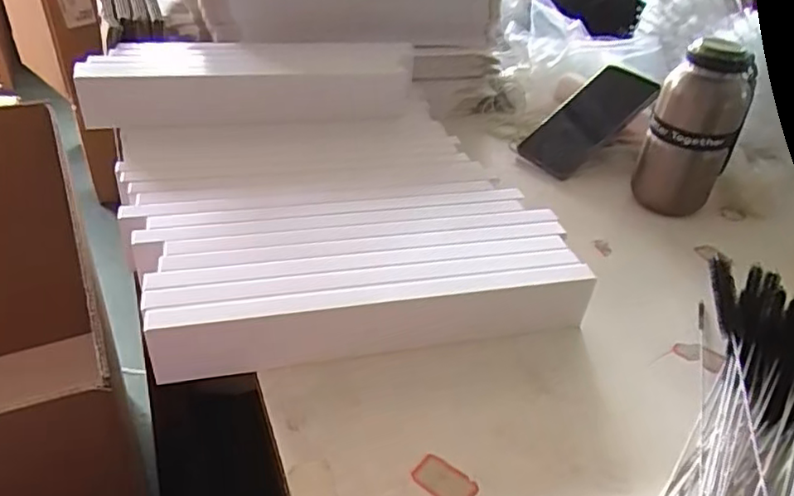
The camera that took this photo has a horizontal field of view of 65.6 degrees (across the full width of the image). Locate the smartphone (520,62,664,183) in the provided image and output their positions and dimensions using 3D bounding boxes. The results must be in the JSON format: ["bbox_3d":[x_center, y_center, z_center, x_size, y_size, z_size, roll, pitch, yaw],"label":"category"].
[{"bbox_3d":[0.212,-0.143,0.687,0.151,0.014,0.069,-41,67,-4],"label":"smartphone"}]

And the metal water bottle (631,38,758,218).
[{"bbox_3d":[0.286,-0.114,0.595,0.075,0.160,0.065,24,39,24],"label":"metal water bottle"}]

